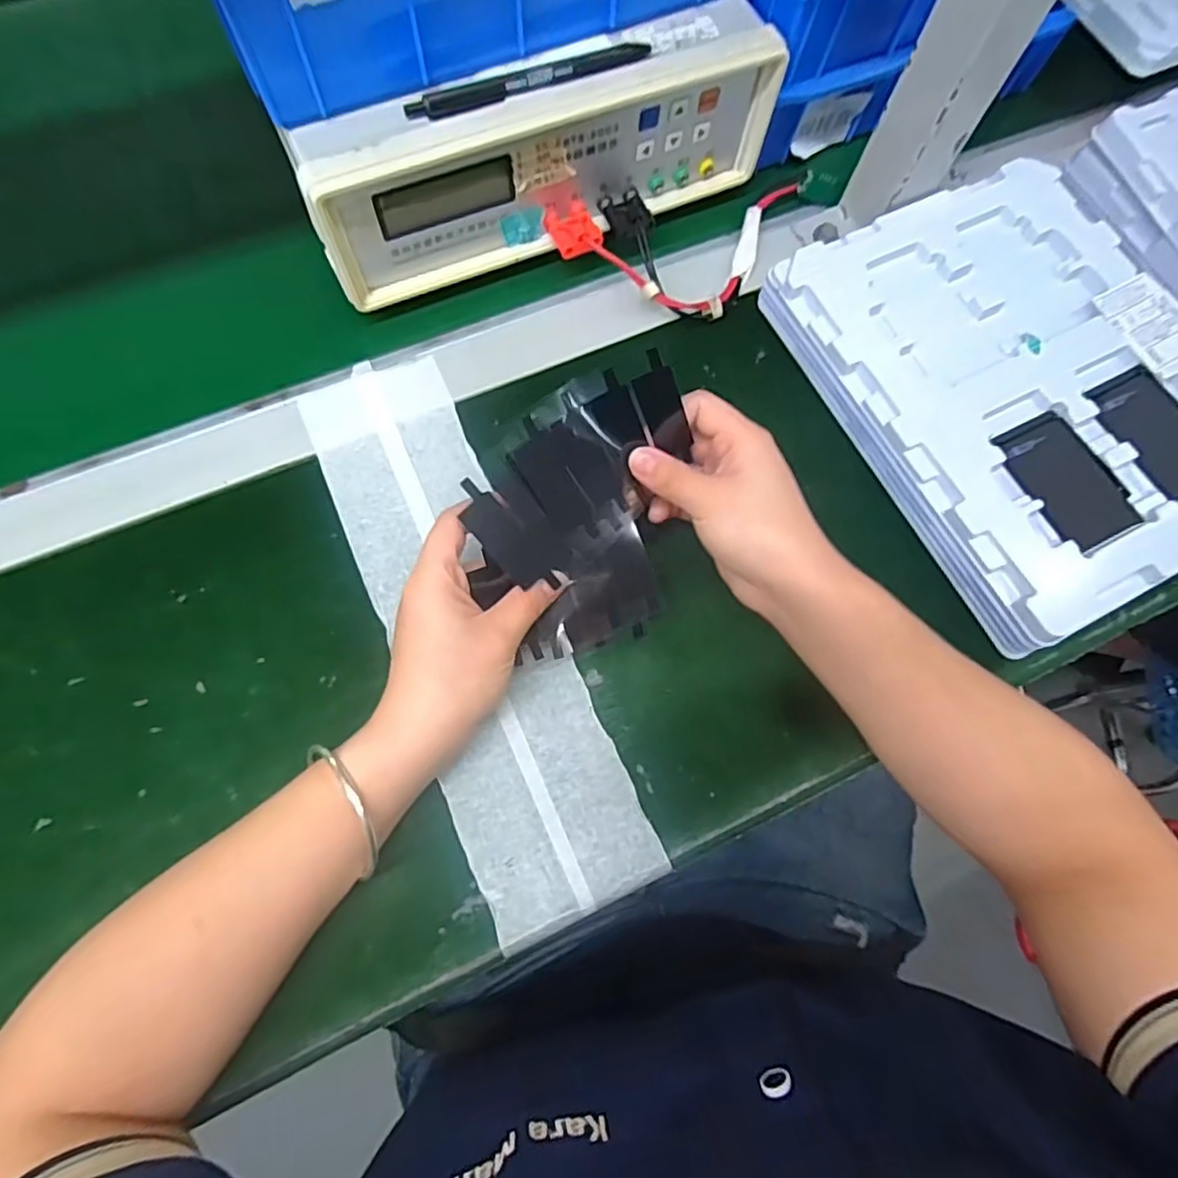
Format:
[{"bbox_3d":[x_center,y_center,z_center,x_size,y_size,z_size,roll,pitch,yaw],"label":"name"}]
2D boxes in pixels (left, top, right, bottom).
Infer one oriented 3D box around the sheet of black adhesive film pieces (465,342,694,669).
[{"bbox_3d":[0.002,-0.032,0.335,0.129,0.017,0.122,-30,108,-7],"label":"sheet of black adhesive film pieces"}]

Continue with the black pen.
[{"bbox_3d":[-0.031,-0.273,0.352,0.136,0.013,0.014,-23,75,-10],"label":"black pen"}]

